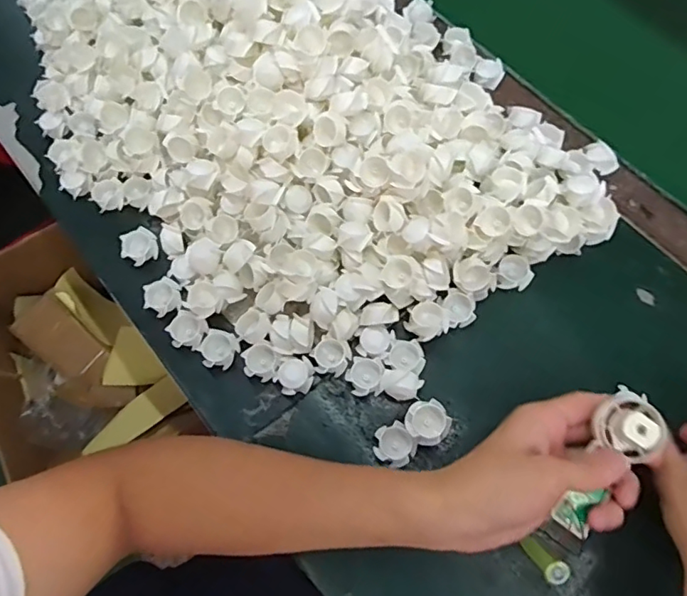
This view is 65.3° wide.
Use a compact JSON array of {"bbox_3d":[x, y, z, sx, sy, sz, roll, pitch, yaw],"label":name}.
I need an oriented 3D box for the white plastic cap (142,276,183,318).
[{"bbox_3d":[-0.156,-0.001,0.461,0.031,0.013,0.031,-1,68,2],"label":"white plastic cap"}]

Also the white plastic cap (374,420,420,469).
[{"bbox_3d":[0.039,0.113,0.412,0.029,0.014,0.032,-36,71,-12],"label":"white plastic cap"}]

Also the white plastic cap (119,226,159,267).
[{"bbox_3d":[-0.184,-0.046,0.482,0.032,0.015,0.029,-25,69,-8],"label":"white plastic cap"}]

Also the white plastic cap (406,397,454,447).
[{"bbox_3d":[0.064,0.096,0.412,0.031,0.027,0.032,-1,68,2],"label":"white plastic cap"}]

